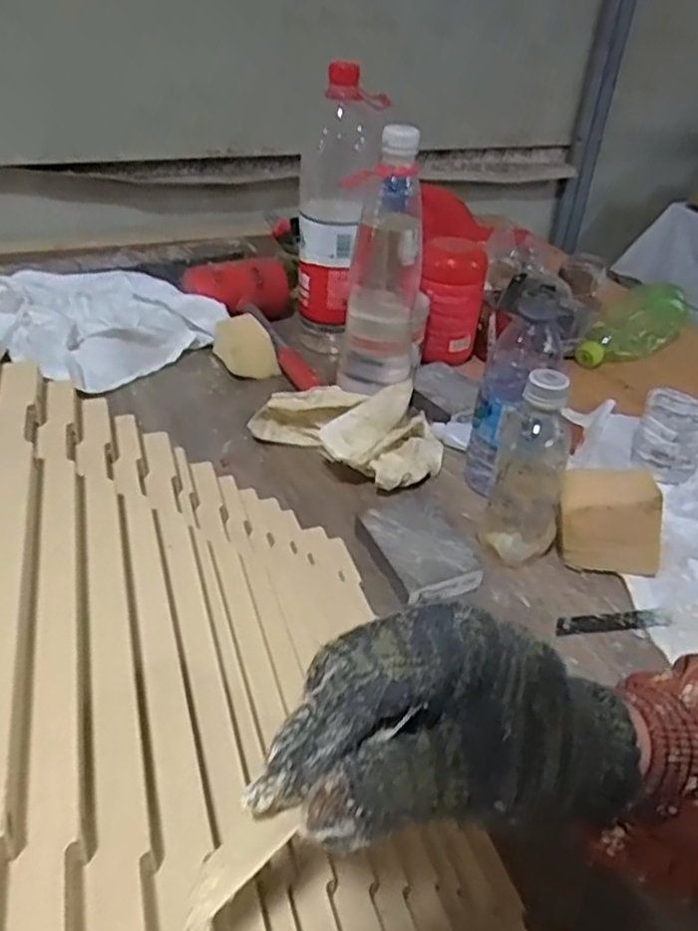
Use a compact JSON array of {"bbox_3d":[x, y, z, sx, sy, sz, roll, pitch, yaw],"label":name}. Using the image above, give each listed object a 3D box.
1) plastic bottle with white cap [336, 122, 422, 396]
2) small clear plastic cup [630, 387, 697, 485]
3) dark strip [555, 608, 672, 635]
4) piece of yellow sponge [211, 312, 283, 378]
[{"bbox_3d":[0.038,-0.202,0.702,0.085,0.247,0.089,5,36,3],"label":"plastic bottle with white cap"},{"bbox_3d":[0.321,-0.031,0.687,0.063,0.071,0.070,21,39,23],"label":"small clear plastic cup"},{"bbox_3d":[0.207,0.123,0.542,0.094,0.004,0.017,-3,36,-9],"label":"dark strip"},{"bbox_3d":[-0.126,-0.146,0.830,0.058,0.043,0.092,-13,39,-21],"label":"piece of yellow sponge"}]

